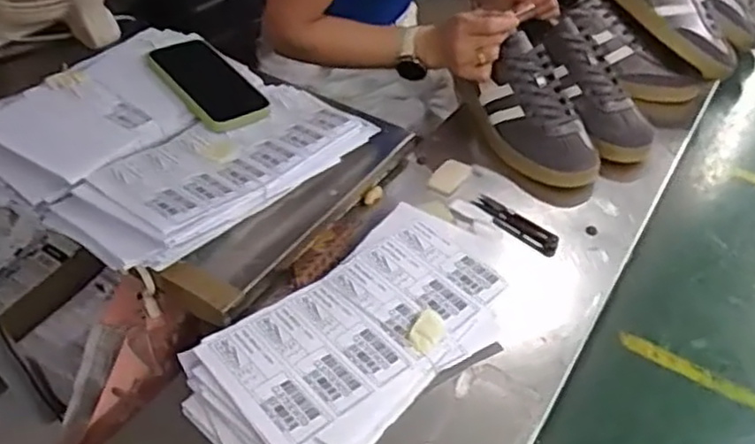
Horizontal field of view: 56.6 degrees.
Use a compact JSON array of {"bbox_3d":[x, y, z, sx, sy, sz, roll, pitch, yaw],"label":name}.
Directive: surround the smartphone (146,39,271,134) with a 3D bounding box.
[{"bbox_3d":[-0.184,-0.149,0.754,0.072,0.010,0.154,-33,60,-26],"label":"smartphone"}]

